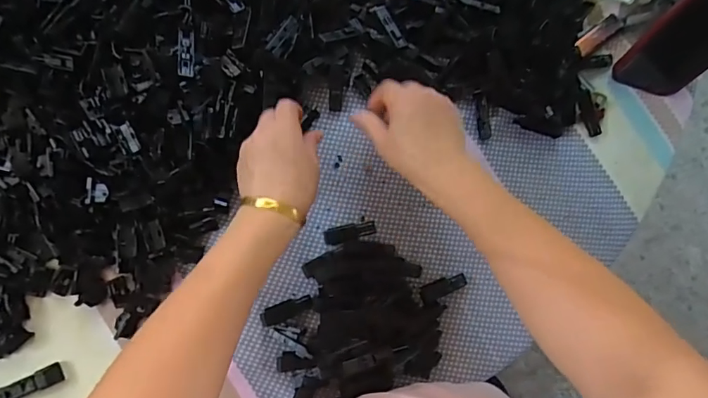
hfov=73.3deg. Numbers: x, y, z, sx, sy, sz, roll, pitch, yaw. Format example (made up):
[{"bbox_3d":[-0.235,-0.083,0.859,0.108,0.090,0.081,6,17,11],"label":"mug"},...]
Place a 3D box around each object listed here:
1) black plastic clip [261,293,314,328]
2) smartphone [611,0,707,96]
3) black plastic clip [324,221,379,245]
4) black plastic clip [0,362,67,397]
[{"bbox_3d":[-0.065,0.108,0.464,0.051,0.011,0.017,-20,86,-8],"label":"black plastic clip"},{"bbox_3d":[0.337,-0.162,0.460,0.080,0.162,0.015,16,63,-6],"label":"smartphone"},{"bbox_3d":[-0.004,0.034,0.473,0.050,0.019,0.016,-12,85,-7],"label":"black plastic clip"},{"bbox_3d":[-0.298,0.170,0.433,0.067,0.009,0.019,-24,87,-8],"label":"black plastic clip"}]

